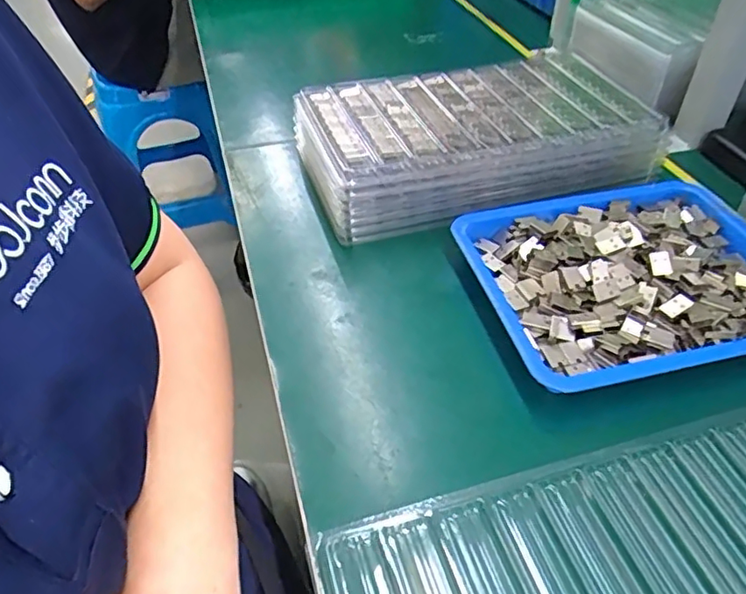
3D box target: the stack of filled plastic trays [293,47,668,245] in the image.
[{"bbox_3d":[0.085,-0.154,0.522,0.290,0.052,0.179,-15,46,-13],"label":"stack of filled plastic trays"}]

